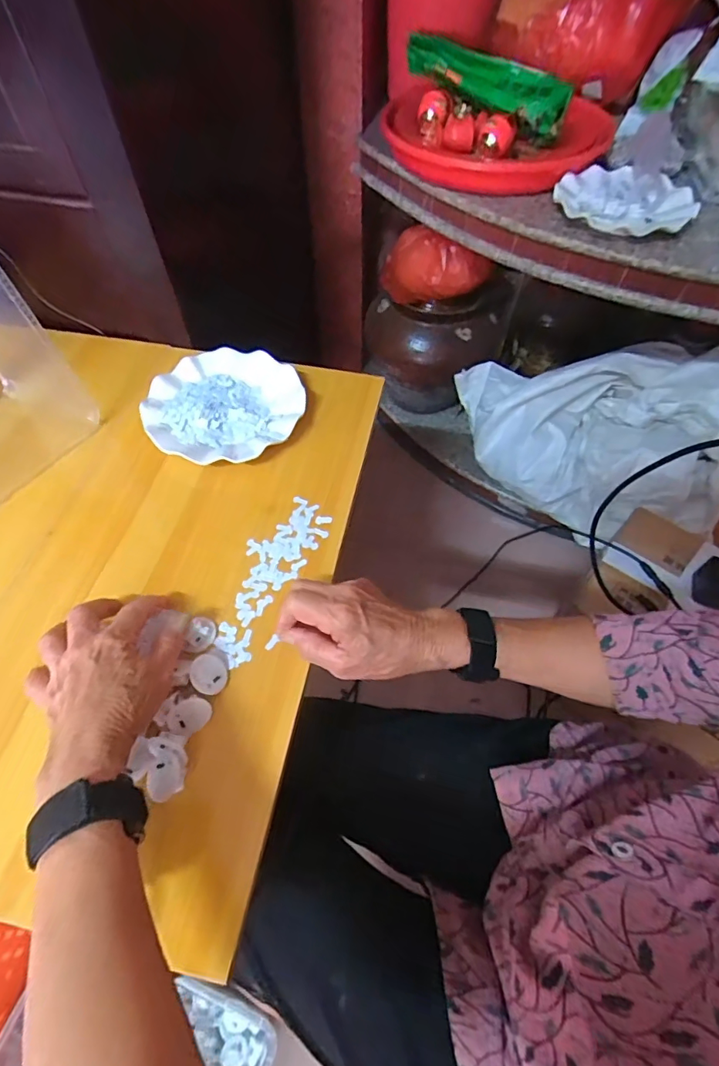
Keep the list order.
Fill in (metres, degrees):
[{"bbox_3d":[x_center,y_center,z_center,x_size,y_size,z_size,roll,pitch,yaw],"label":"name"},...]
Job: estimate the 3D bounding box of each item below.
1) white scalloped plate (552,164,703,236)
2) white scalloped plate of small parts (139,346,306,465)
[{"bbox_3d":[0.375,-0.471,0.676,0.175,0.031,0.175,0,57,0],"label":"white scalloped plate"},{"bbox_3d":[-0.160,-0.150,0.576,0.178,0.025,0.173,0,57,0],"label":"white scalloped plate of small parts"}]

